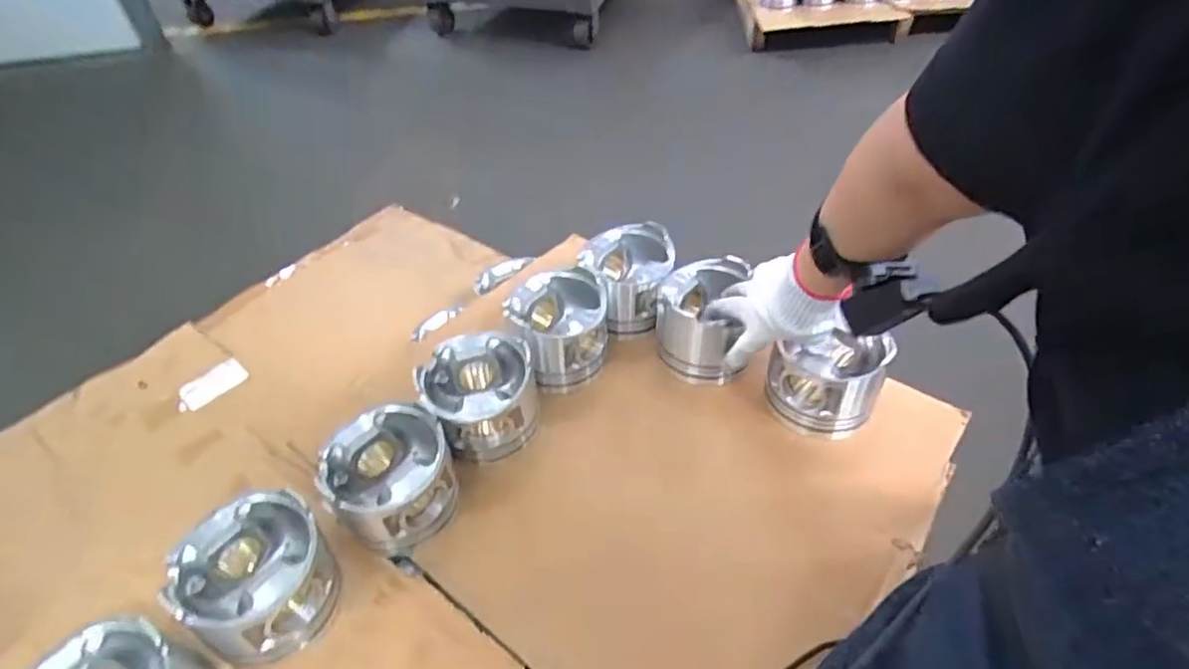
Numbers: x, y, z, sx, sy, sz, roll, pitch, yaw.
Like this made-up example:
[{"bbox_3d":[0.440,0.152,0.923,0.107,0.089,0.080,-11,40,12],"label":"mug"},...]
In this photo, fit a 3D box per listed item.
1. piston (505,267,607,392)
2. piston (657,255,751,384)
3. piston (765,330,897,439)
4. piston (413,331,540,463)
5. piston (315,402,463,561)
[{"bbox_3d":[-0.040,-0.009,0.750,0.108,0.087,0.114,-18,45,-12],"label":"piston"},{"bbox_3d":[0.117,-0.017,0.737,0.089,0.094,0.104,4,39,10],"label":"piston"},{"bbox_3d":[0.231,0.046,0.664,0.098,0.094,0.096,-3,38,1],"label":"piston"},{"bbox_3d":[-0.118,0.064,0.669,0.108,0.084,0.104,-3,44,3],"label":"piston"},{"bbox_3d":[-0.184,0.143,0.613,0.109,0.102,0.096,-31,49,-30],"label":"piston"}]

